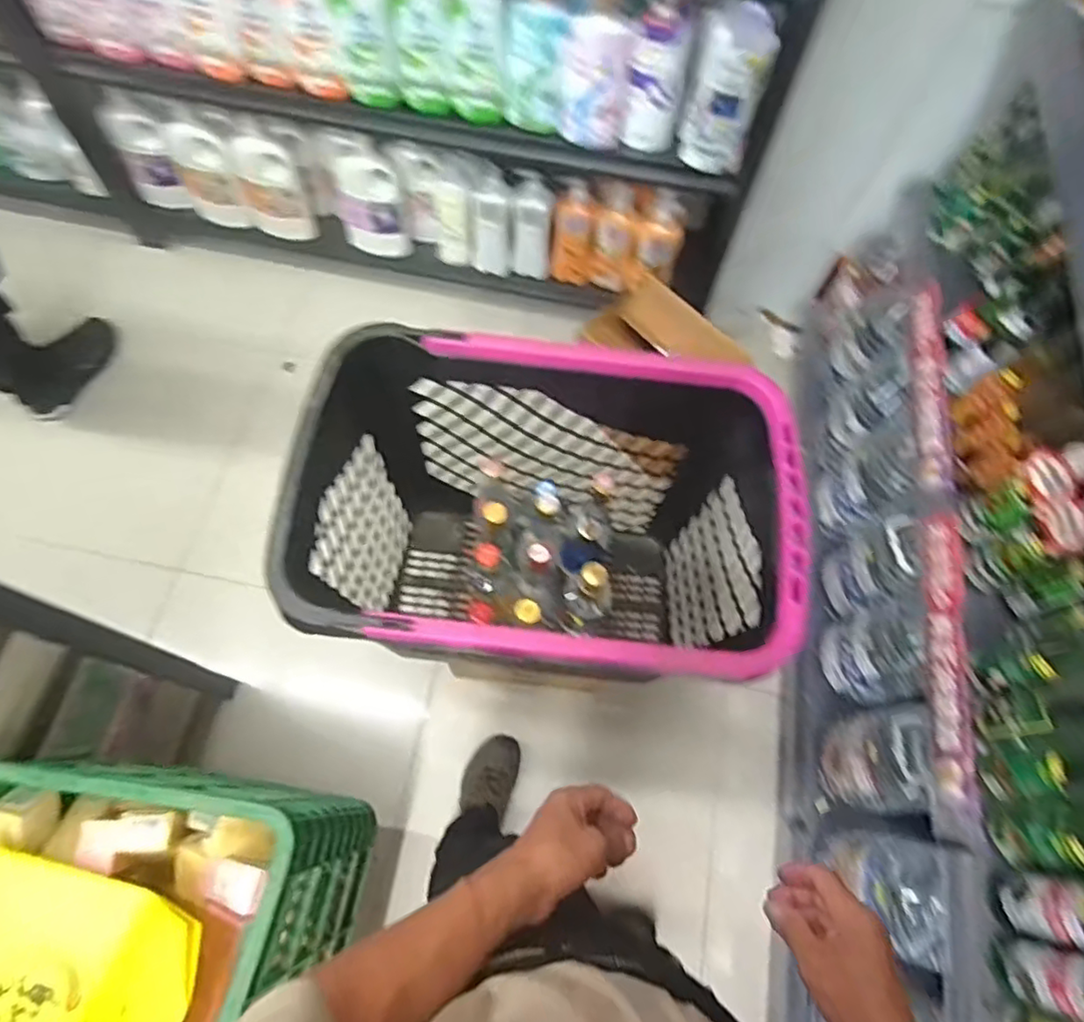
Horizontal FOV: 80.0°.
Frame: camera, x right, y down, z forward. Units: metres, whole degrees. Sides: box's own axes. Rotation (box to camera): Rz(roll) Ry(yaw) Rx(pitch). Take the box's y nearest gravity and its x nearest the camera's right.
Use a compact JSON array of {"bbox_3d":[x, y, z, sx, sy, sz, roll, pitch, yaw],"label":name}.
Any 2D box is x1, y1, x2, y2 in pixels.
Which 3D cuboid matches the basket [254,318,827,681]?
[{"bbox_3d":[-0.002,0.052,0.925,0.562,0.469,0.388,4,66,-1],"label":"basket"}]

